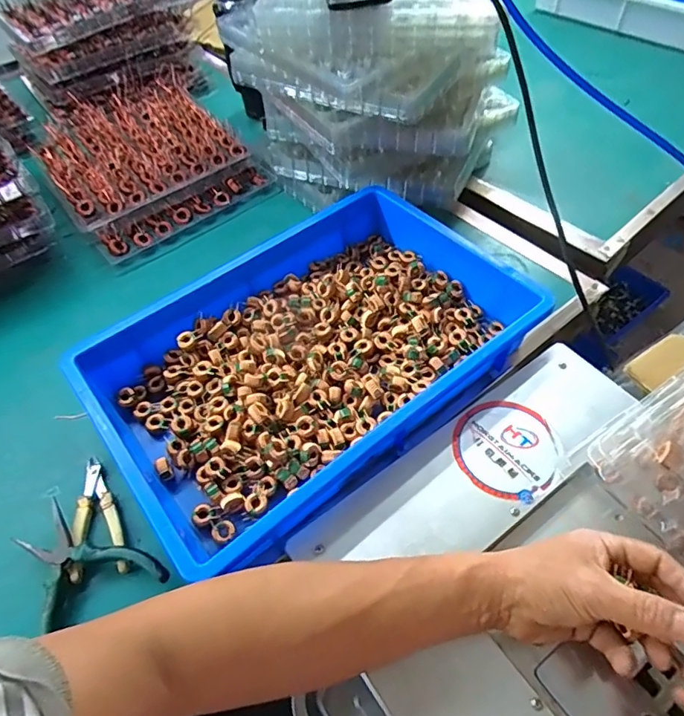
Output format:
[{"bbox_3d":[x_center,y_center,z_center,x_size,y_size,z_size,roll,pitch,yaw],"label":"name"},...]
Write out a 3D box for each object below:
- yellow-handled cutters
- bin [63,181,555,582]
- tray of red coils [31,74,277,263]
[{"bbox_3d":[-0.238,0.153,0.484,0.049,0.018,0.121,-16,55,-9],"label":"yellow-handled cutters"},{"bbox_3d":[-0.026,-0.013,0.546,0.429,0.078,0.288,-36,60,-21],"label":"bin"},{"bbox_3d":[-0.331,-0.331,0.818,0.281,0.060,0.350,-33,59,-19],"label":"tray of red coils"}]

